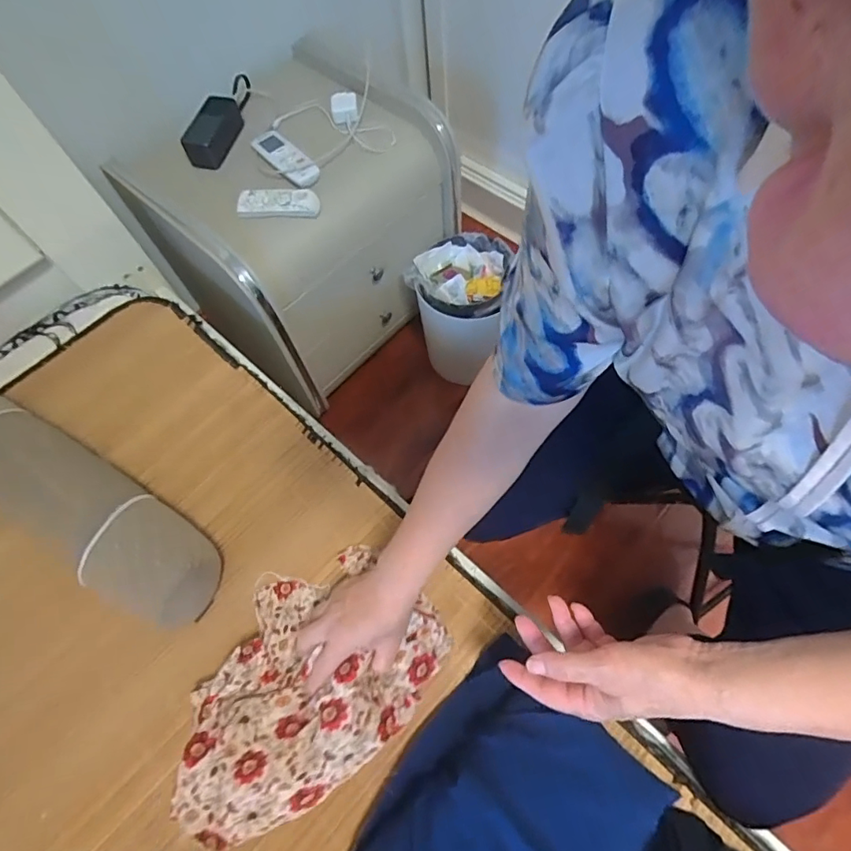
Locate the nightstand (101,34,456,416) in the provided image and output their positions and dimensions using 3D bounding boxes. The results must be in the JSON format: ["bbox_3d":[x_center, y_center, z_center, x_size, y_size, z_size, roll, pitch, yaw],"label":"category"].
[{"bbox_3d":[-0.230,-0.405,1.045,0.448,0.393,0.498,38,71,21],"label":"nightstand"}]

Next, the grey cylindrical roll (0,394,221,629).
[{"bbox_3d":[-0.469,0.080,0.627,0.502,0.105,0.124,26,67,17],"label":"grey cylindrical roll"}]

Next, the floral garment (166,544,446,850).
[{"bbox_3d":[-0.129,0.261,0.516,0.206,0.076,0.273,33,69,19],"label":"floral garment"}]

